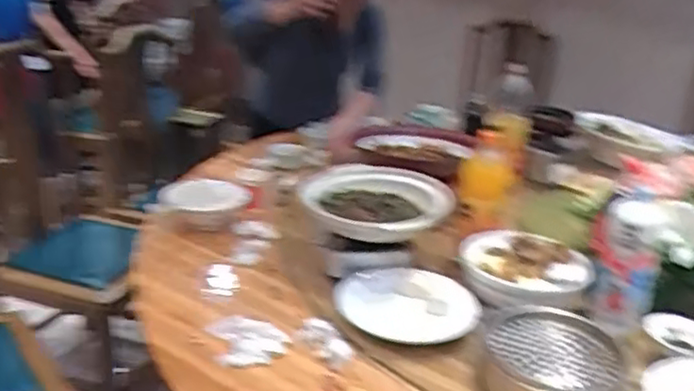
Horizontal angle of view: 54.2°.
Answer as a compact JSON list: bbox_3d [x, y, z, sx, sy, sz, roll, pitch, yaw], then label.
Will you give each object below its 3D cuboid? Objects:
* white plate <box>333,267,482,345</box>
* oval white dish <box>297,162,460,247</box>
[{"bbox_3d":[0.110,0.202,1.234,0.228,0.033,0.212,-5,32,3],"label":"white plate"},{"bbox_3d":[0.059,0.012,1.396,0.297,0.077,0.308,2,21,-4],"label":"oval white dish"}]

